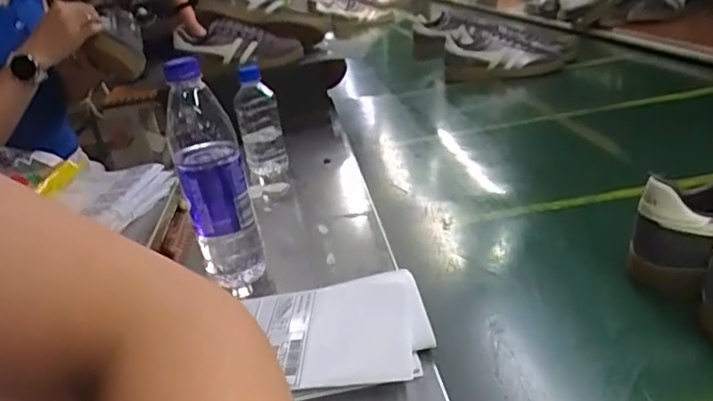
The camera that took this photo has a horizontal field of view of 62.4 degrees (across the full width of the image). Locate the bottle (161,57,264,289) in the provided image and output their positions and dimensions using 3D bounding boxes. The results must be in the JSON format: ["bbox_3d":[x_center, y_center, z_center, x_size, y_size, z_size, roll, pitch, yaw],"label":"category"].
[{"bbox_3d":[-0.138,-0.020,0.575,0.064,0.227,0.062,-13,25,-13],"label":"bottle"}]

